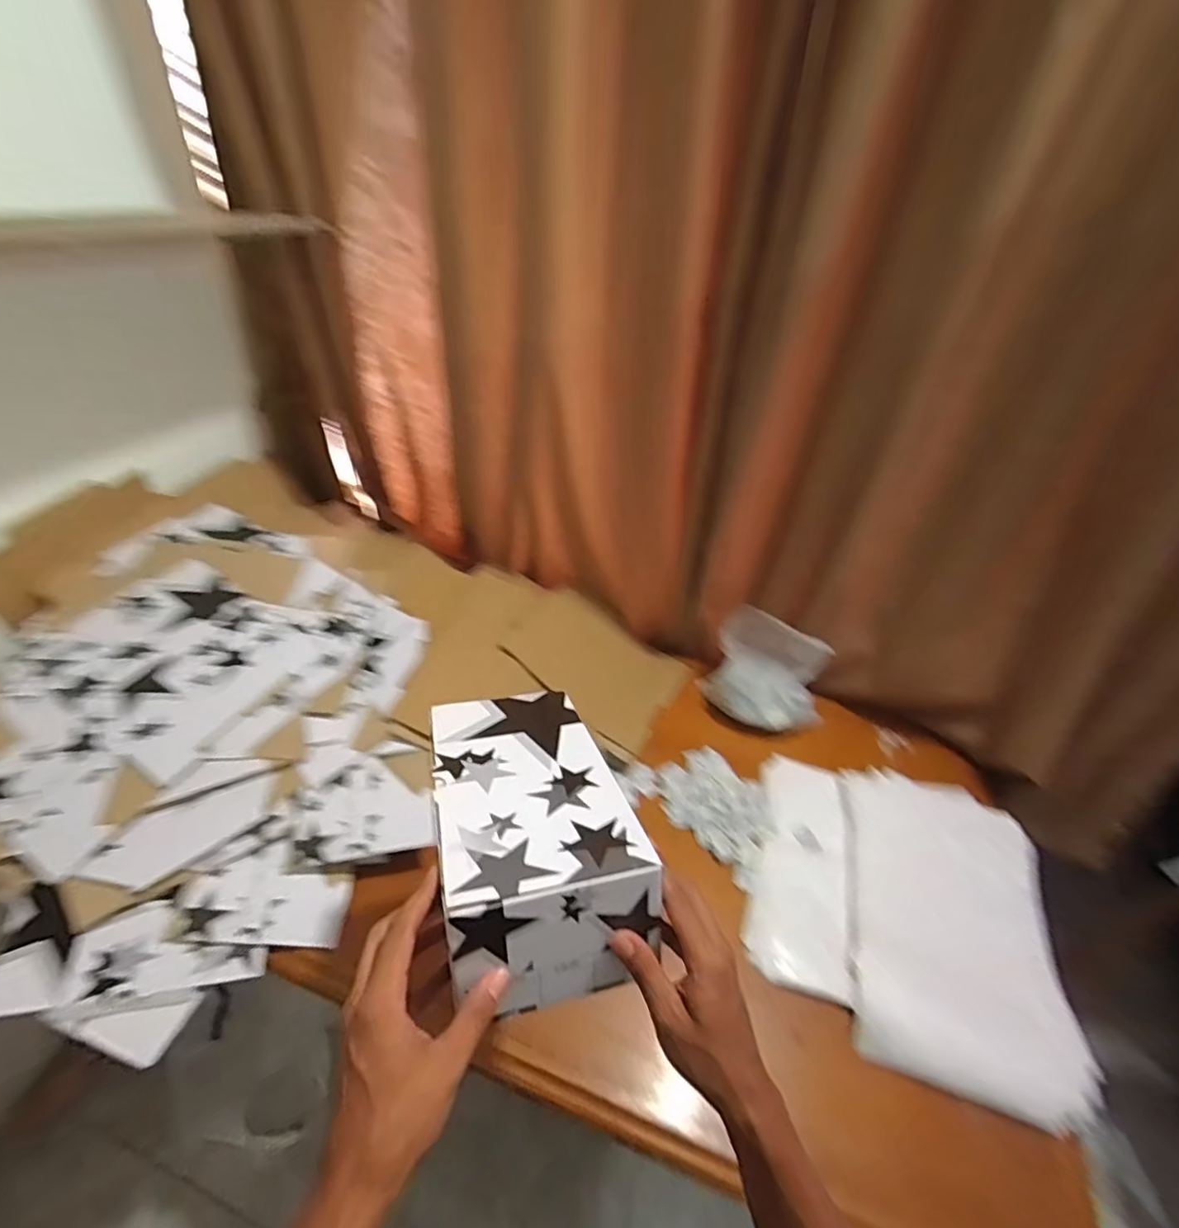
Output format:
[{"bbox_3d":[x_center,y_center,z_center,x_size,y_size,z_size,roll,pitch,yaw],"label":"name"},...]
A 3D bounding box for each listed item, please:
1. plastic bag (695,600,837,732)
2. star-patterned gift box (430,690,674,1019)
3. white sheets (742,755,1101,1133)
[{"bbox_3d":[0.322,0.122,1.074,0.213,0.181,0.129,21,42,19],"label":"plastic bag"},{"bbox_3d":[-0.056,0.168,0.508,0.143,0.093,0.279,-8,25,-15],"label":"star-patterned gift box"},{"bbox_3d":[0.445,0.394,0.827,0.392,0.051,0.409,15,40,12],"label":"white sheets"}]

